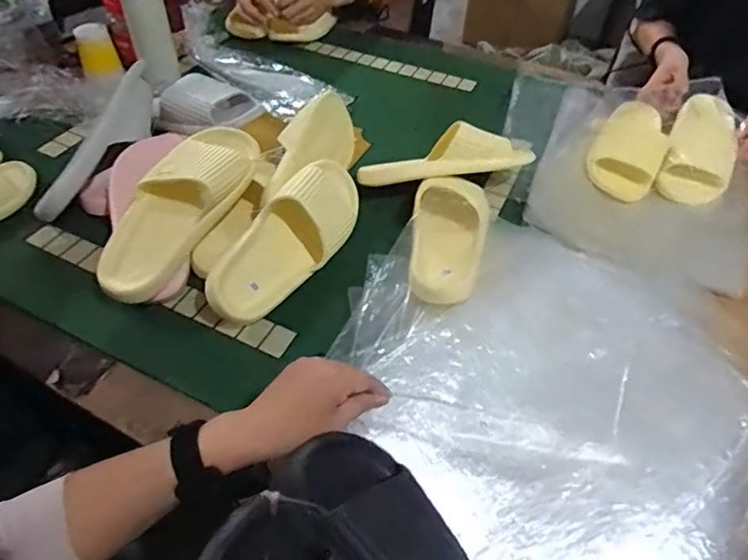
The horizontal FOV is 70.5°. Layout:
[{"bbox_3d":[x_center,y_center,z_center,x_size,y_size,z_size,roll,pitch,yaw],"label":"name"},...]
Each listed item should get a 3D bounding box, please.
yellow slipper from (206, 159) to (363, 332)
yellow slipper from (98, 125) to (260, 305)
[{"bbox_3d":[-0.107,-0.052,0.674,0.106,0.082,0.254,48,65,-17],"label":"yellow slipper"},{"bbox_3d":[-0.246,-0.096,0.667,0.098,0.057,0.272,24,68,15],"label":"yellow slipper"}]

